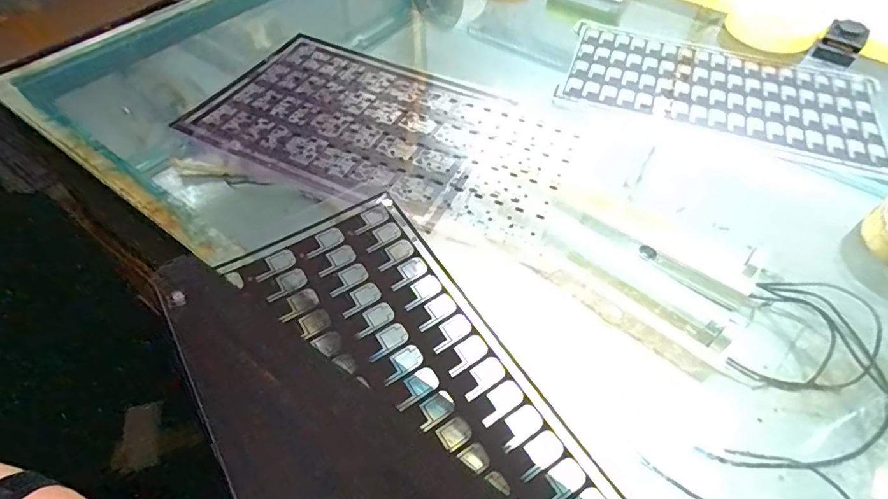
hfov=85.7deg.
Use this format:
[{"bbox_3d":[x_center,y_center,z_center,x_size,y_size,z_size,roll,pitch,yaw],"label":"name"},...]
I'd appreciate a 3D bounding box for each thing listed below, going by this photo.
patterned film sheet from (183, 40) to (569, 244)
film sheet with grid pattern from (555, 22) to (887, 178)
[{"bbox_3d":[-0.050,-0.105,0.414,0.309,0.007,0.177,21,54,12],"label":"patterned film sheet"},{"bbox_3d":[0.274,-0.162,0.477,0.291,0.006,0.157,17,54,9],"label":"film sheet with grid pattern"}]

